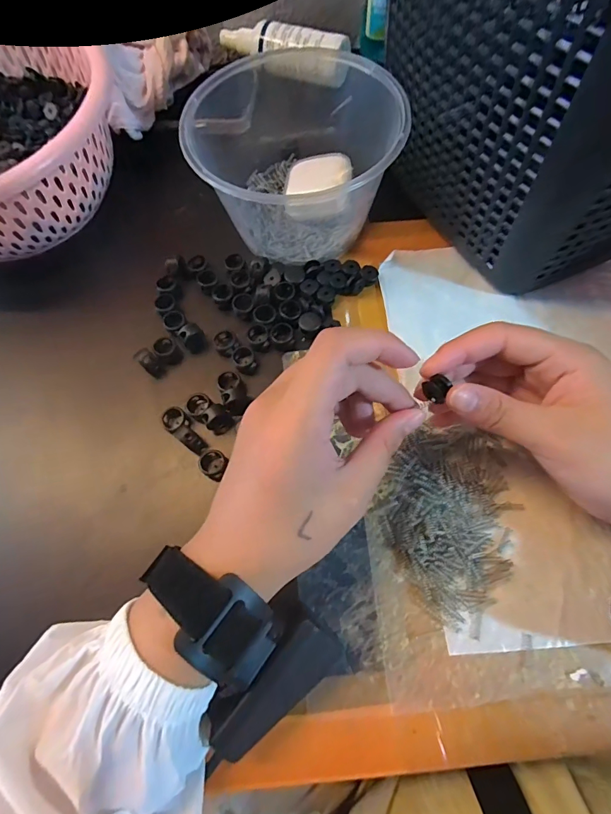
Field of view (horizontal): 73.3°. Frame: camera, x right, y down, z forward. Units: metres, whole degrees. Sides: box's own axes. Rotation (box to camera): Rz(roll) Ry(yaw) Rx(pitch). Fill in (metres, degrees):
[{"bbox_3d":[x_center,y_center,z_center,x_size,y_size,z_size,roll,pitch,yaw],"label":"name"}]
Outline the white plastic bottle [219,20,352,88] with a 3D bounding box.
[{"bbox_3d":[-0.024,-0.341,0.389,0.133,0.028,0.034,22,71,11],"label":"white plastic bottle"}]

